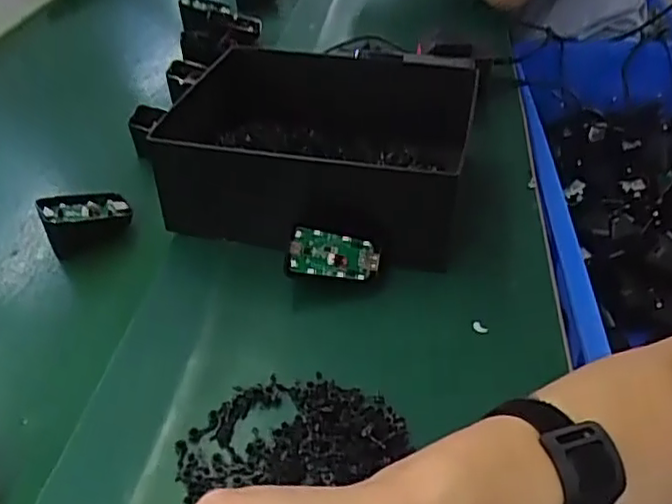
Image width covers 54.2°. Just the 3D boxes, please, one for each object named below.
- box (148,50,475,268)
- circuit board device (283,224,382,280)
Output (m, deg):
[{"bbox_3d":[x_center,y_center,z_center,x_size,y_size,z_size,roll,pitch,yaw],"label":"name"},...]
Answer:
[{"bbox_3d":[-0.007,-0.096,0.578,0.225,0.112,0.204,6,39,11],"label":"box"},{"bbox_3d":[-0.002,0.001,0.485,0.070,0.038,0.006,6,8,-12],"label":"circuit board device"}]

